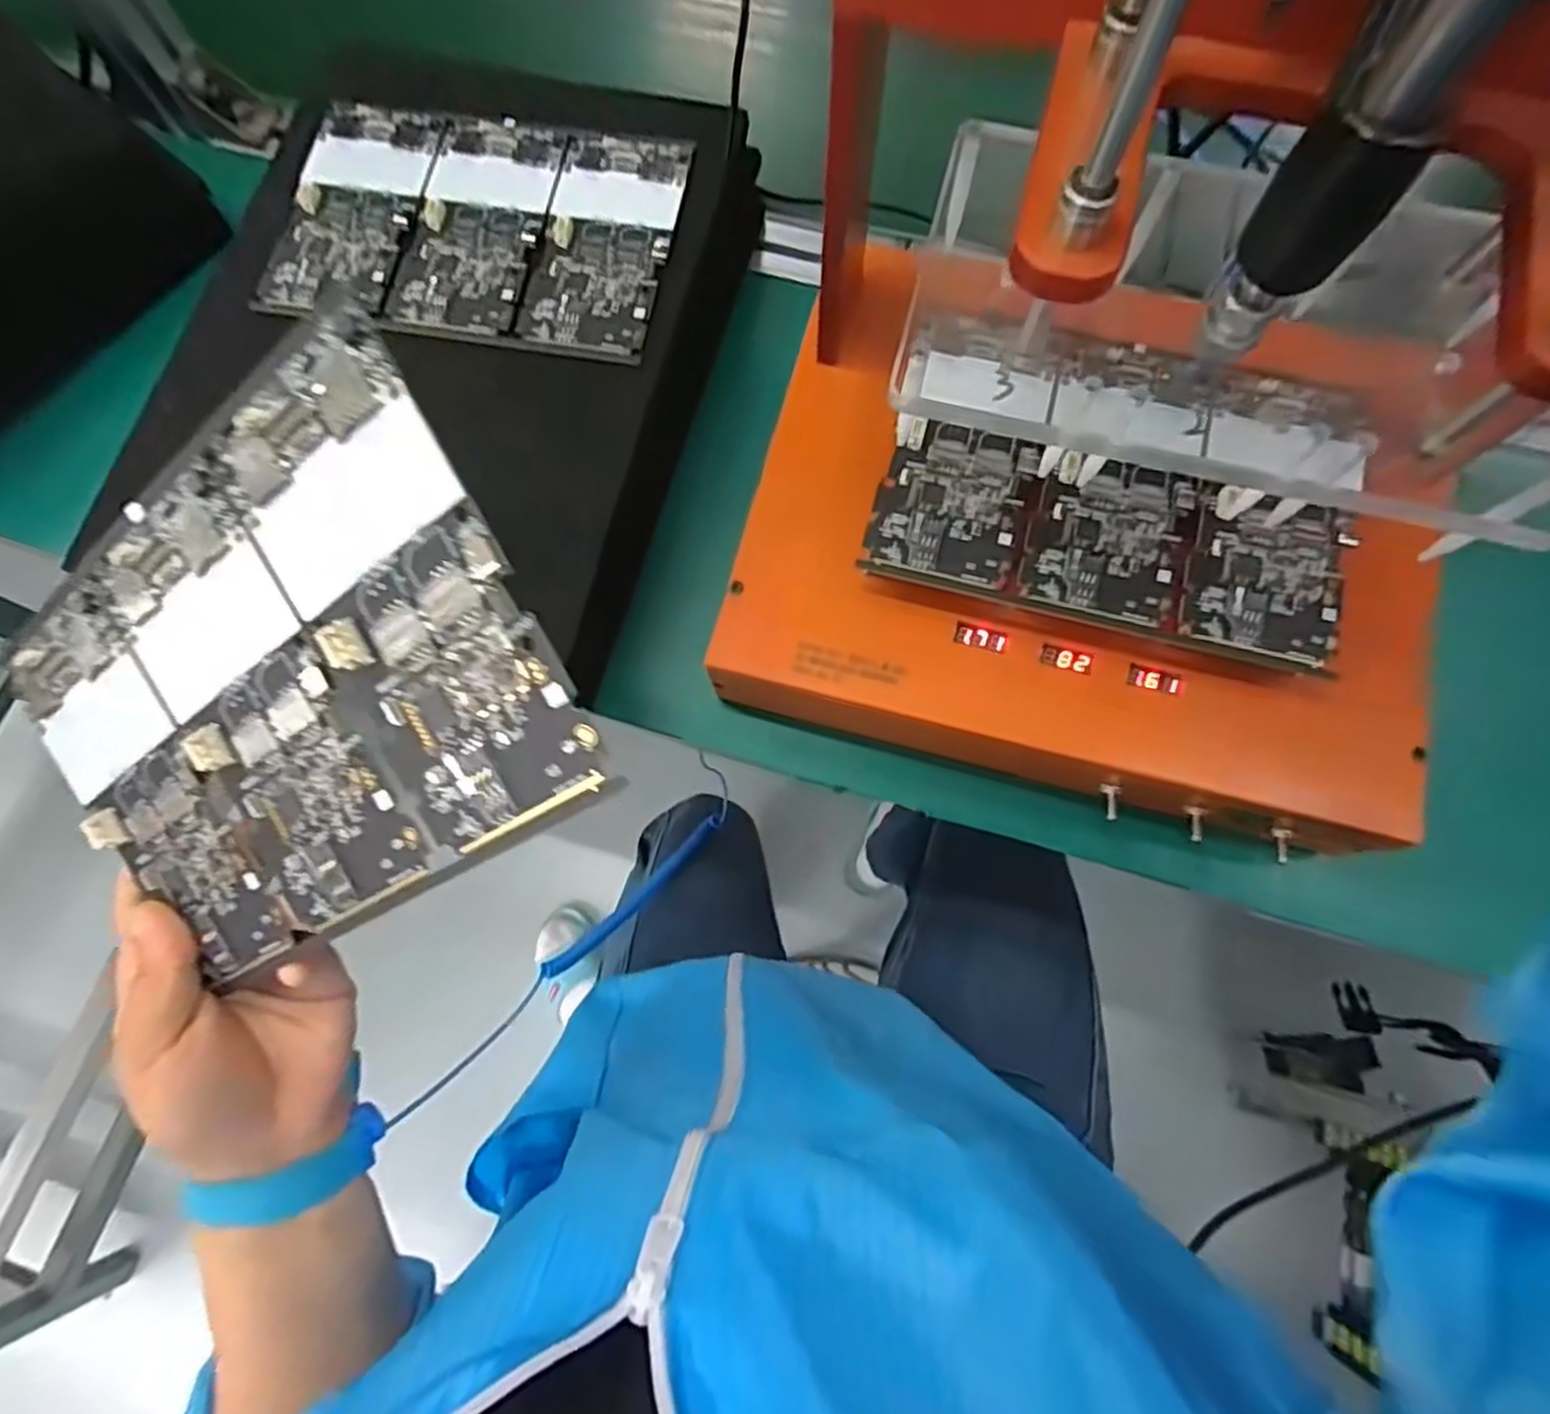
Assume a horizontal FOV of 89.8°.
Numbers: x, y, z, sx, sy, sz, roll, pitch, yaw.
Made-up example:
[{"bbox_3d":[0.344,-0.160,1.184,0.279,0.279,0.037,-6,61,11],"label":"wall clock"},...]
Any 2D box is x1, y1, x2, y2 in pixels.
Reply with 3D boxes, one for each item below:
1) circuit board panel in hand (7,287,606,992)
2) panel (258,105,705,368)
[{"bbox_3d":[-0.151,0.000,0.230,0.195,0.006,0.134,-27,93,24],"label":"circuit board panel in hand"},{"bbox_3d":[-0.158,-0.255,0.413,0.205,0.007,0.134,9,74,4],"label":"panel"}]

